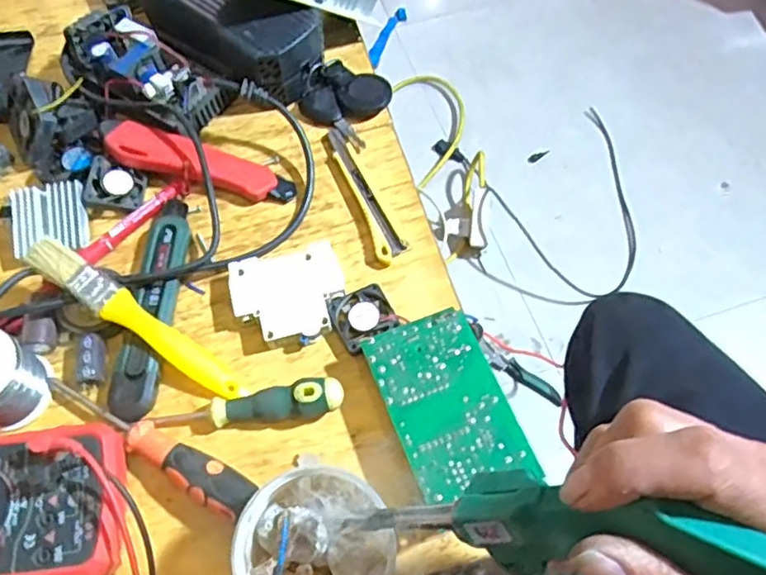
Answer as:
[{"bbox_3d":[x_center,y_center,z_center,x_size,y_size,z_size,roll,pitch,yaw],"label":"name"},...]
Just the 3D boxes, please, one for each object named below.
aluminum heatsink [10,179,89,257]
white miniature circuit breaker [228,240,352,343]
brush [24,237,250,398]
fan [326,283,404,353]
[{"bbox_3d":[-0.248,-0.051,0.467,0.049,0.016,0.054,-12,74,-15],"label":"aluminum heatsink"},{"bbox_3d":[-0.064,0.006,0.438,0.077,0.017,0.064,-13,65,-6],"label":"white miniature circuit breaker"},{"bbox_3d":[-0.160,0.022,0.414,0.161,0.008,0.023,37,69,-3],"label":"brush"},{"bbox_3d":[-0.014,0.020,0.436,0.040,0.011,0.040,-28,67,-12],"label":"fan"}]

